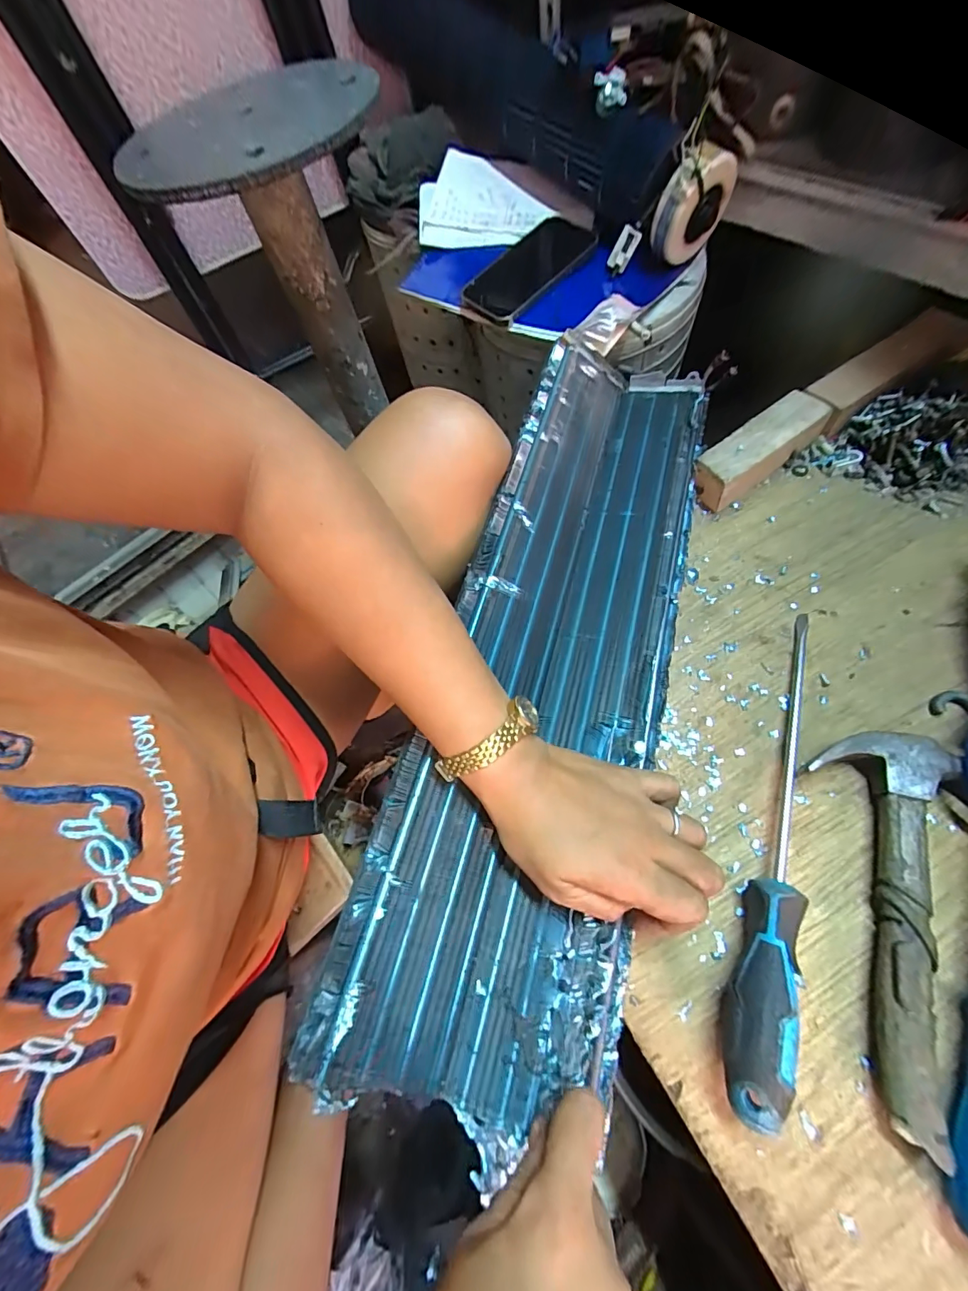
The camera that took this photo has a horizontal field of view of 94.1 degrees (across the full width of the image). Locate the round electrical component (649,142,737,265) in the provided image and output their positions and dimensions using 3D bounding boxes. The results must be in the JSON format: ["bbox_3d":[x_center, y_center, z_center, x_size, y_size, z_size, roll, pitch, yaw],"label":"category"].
[{"bbox_3d":[0.222,-0.466,0.476,0.081,0.087,0.043,-39,64,-11],"label":"round electrical component"}]

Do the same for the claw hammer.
[{"bbox_3d":[0.225,0.146,0.254,0.072,0.026,0.198,10,65,14],"label":"claw hammer"}]

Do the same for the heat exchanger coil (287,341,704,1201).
[{"bbox_3d":[0.061,-0.008,0.328,0.153,0.042,0.568,16,68,10],"label":"heat exchanger coil"}]

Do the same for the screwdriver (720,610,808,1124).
[{"bbox_3d":[0.189,0.105,0.273,0.031,0.029,0.296,20,68,18],"label":"screwdriver"}]

